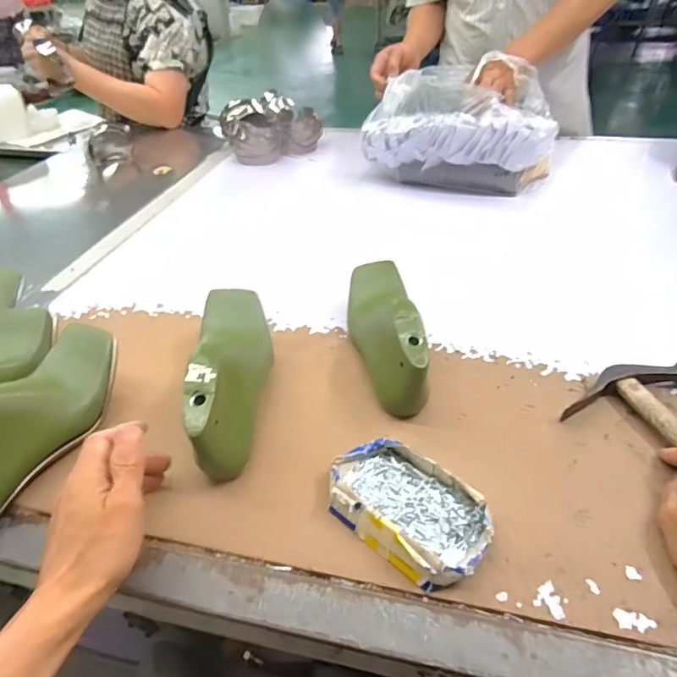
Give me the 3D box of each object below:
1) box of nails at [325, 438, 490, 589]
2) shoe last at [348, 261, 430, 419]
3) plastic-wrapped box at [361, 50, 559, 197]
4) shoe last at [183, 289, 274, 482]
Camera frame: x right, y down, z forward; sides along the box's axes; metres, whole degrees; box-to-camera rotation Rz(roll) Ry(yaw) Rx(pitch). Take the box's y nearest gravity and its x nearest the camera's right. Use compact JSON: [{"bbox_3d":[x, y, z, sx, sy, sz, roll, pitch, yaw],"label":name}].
[{"bbox_3d":[0.054,0.134,0.379,0.131,0.034,0.080,30,49,34],"label":"box of nails"},{"bbox_3d":[0.049,-0.019,0.523,0.072,0.091,0.209,-1,39,2],"label":"shoe last"},{"bbox_3d":[0.251,-0.410,0.927,0.335,0.183,0.268,16,42,21],"label":"plastic-wrapped box"},{"bbox_3d":[-0.102,0.028,0.465,0.071,0.098,0.224,-8,39,-8],"label":"shoe last"}]

